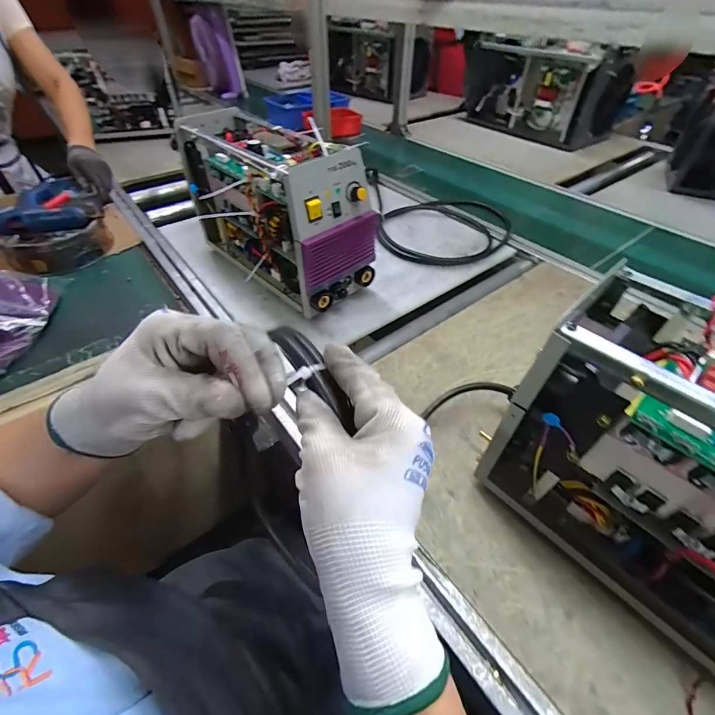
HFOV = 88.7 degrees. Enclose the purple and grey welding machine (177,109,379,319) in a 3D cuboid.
[{"bbox_3d":[-0.145,-0.260,0.645,0.351,0.221,0.142,35,56,28],"label":"purple and grey welding machine"}]

